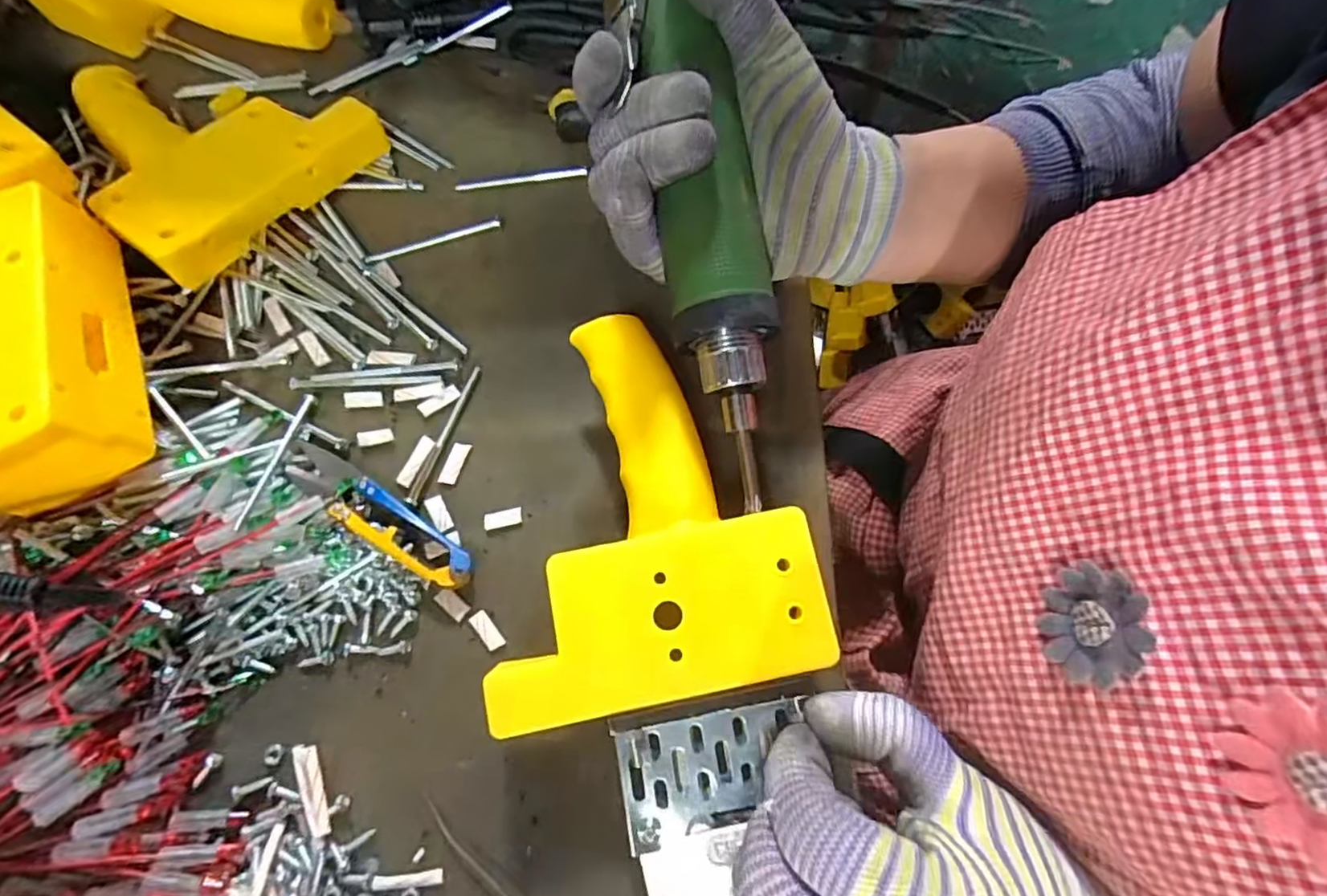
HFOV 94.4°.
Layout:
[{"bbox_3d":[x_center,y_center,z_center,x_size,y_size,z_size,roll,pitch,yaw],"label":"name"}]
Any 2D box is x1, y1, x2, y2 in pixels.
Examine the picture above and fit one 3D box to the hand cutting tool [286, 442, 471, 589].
[{"bbox_3d":[-0.127,0.029,0.271,0.100,0.011,0.021,32,74,9],"label":"hand cutting tool"}]

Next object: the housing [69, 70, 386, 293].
[{"bbox_3d":[-0.239,-0.164,0.319,0.145,0.037,0.126,38,75,10],"label":"housing"}]

